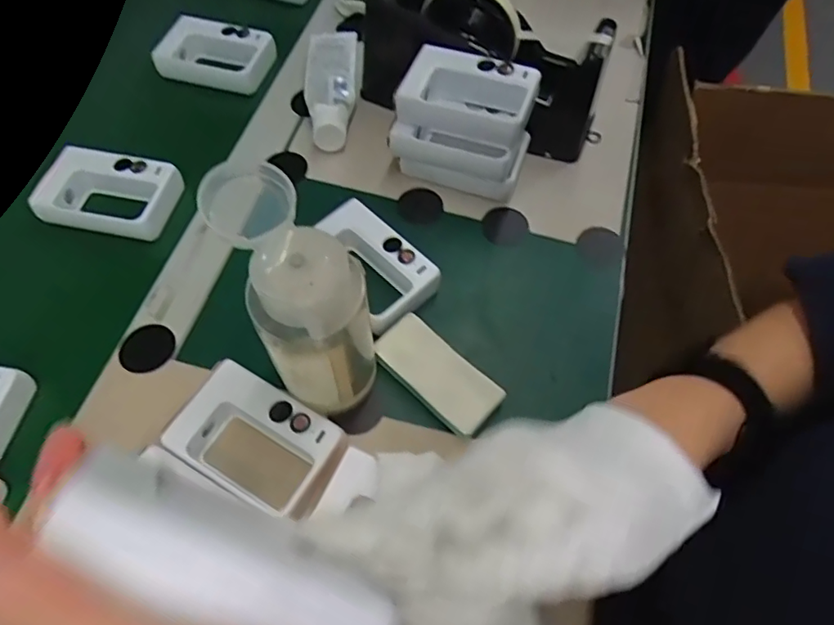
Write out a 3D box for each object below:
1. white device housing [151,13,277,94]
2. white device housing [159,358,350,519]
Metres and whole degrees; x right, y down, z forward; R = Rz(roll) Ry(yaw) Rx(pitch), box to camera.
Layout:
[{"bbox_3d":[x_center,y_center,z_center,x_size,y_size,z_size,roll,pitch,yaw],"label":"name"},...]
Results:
[{"bbox_3d":[-0.193,-0.249,0.522,0.102,0.021,0.066,16,63,8],"label":"white device housing"},{"bbox_3d":[-0.100,0.079,0.342,0.101,0.021,0.064,26,65,13],"label":"white device housing"}]

